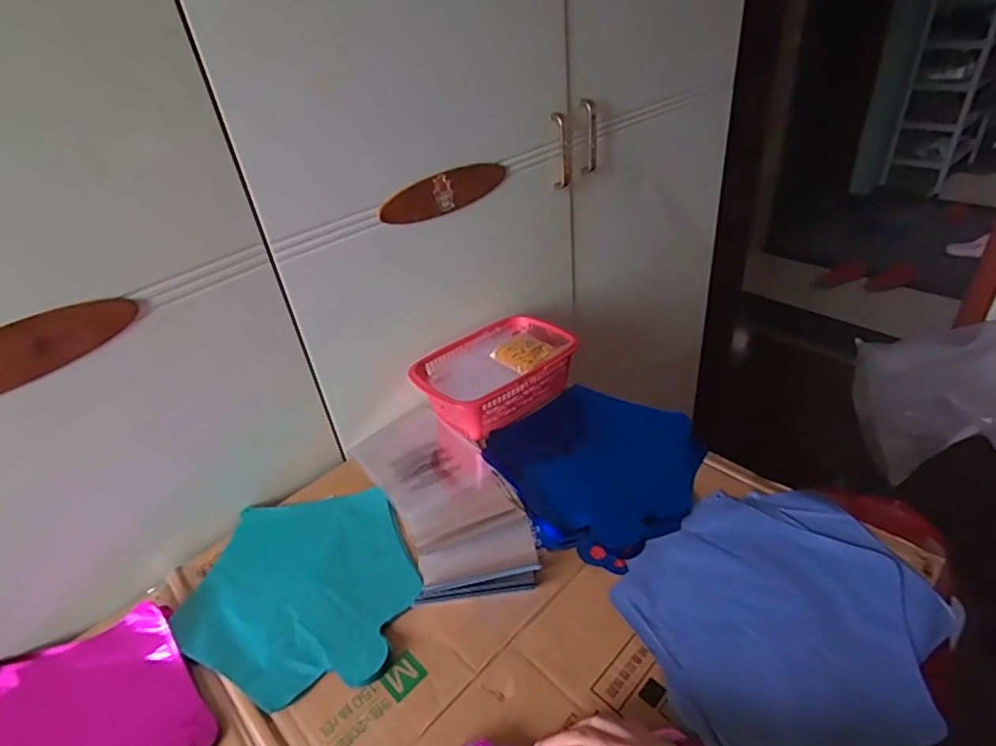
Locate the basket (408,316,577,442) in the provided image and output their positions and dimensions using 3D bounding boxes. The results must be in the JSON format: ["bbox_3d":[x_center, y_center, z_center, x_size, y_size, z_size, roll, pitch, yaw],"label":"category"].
[{"bbox_3d":[-0.006,-0.002,0.762,0.216,0.063,0.149,-27,40,-26],"label":"basket"}]

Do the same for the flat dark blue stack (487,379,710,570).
[{"bbox_3d":[0.116,0.098,0.653,0.241,0.010,0.232,-29,41,-29],"label":"flat dark blue stack"}]

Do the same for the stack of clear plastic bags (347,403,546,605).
[{"bbox_3d":[-0.070,0.131,0.650,0.138,0.018,0.336,-20,37,-19],"label":"stack of clear plastic bags"}]

